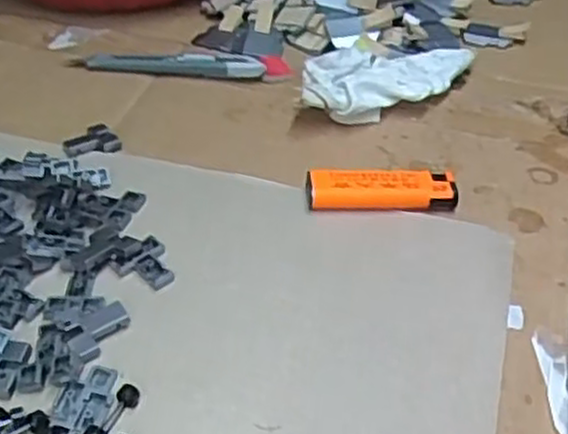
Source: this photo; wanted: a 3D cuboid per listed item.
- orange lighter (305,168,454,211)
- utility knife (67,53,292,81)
[{"bbox_3d":[0.053,-0.014,0.427,0.081,0.017,0.021,1,40,-3],"label":"orange lighter"},{"bbox_3d":[-0.071,-0.104,0.533,0.148,0.015,0.018,4,40,1],"label":"utility knife"}]

